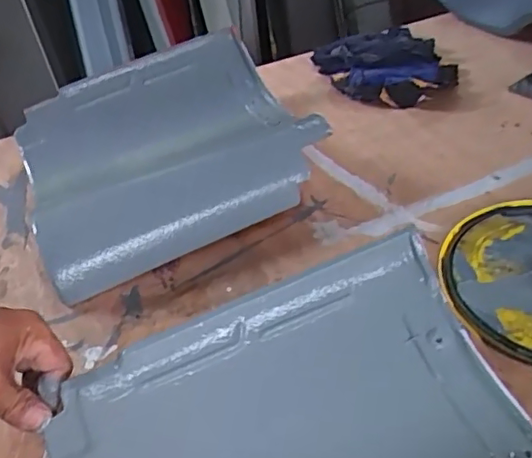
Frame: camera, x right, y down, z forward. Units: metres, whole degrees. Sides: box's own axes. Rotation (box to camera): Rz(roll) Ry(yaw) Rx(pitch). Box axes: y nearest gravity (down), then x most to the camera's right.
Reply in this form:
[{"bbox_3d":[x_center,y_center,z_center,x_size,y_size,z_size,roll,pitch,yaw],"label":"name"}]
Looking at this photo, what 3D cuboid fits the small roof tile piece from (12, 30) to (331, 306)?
[{"bbox_3d":[-0.122,-0.100,0.687,0.321,0.082,0.317,-18,45,-16],"label":"small roof tile piece"}]

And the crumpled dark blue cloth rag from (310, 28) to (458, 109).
[{"bbox_3d":[0.173,-0.230,0.823,0.176,0.034,0.184,-22,46,-19],"label":"crumpled dark blue cloth rag"}]

